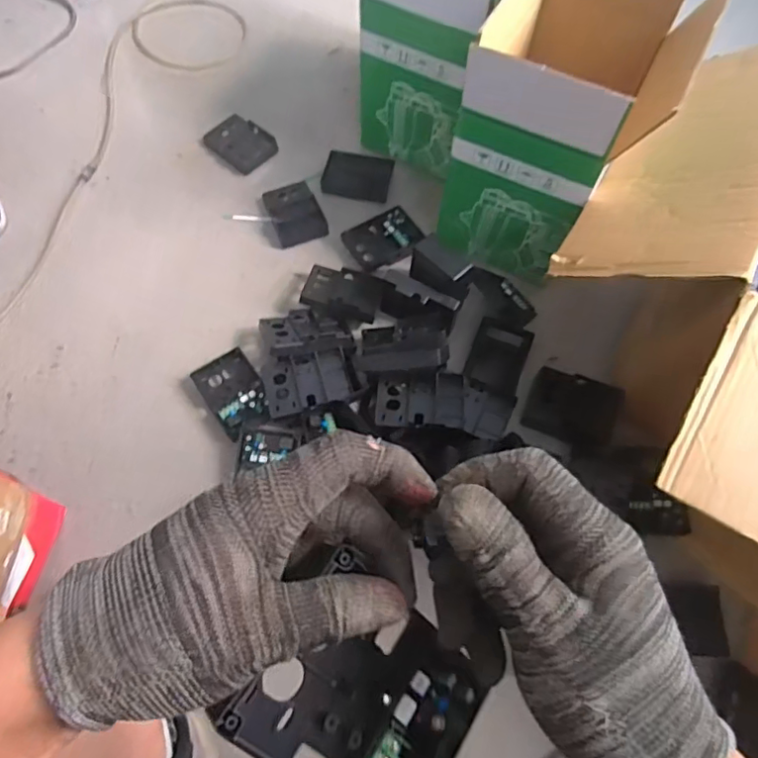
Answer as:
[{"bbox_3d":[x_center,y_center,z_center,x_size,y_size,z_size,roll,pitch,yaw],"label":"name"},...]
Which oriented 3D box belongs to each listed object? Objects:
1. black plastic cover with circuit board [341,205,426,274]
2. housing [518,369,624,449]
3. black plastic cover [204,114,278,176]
[{"bbox_3d":[0.009,-0.247,0.985,0.128,0.025,0.093,-29,71,-12],"label":"black plastic cover with circuit board"},{"bbox_3d":[0.289,0.044,0.847,0.133,0.018,0.097,18,90,26],"label":"housing"},{"bbox_3d":[-0.264,-0.453,1.076,0.121,0.037,0.097,36,72,13],"label":"black plastic cover"}]

